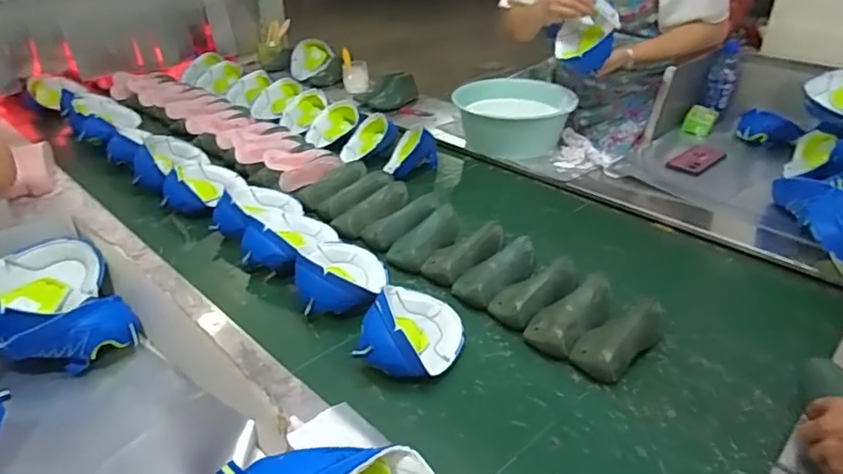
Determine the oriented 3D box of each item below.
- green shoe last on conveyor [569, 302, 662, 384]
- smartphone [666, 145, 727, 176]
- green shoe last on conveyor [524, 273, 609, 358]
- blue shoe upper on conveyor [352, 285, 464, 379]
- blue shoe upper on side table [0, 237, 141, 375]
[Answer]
[{"bbox_3d":[0.297,0.141,0.847,0.077,0.065,0.179,27,41,36],"label":"green shoe last on conveyor"},{"bbox_3d":[0.662,-0.184,1.359,0.158,0.009,0.083,-27,41,-35],"label":"smartphone"},{"bbox_3d":[0.239,0.121,0.888,0.167,0.056,0.079,-27,41,-35],"label":"green shoe last on conveyor"},{"bbox_3d":[-0.007,0.134,0.837,0.129,0.081,0.179,8,33,14],"label":"blue shoe upper on conveyor"},{"bbox_3d":[-0.519,0.103,0.806,0.162,0.091,0.221,-25,40,-33],"label":"blue shoe upper on side table"}]

